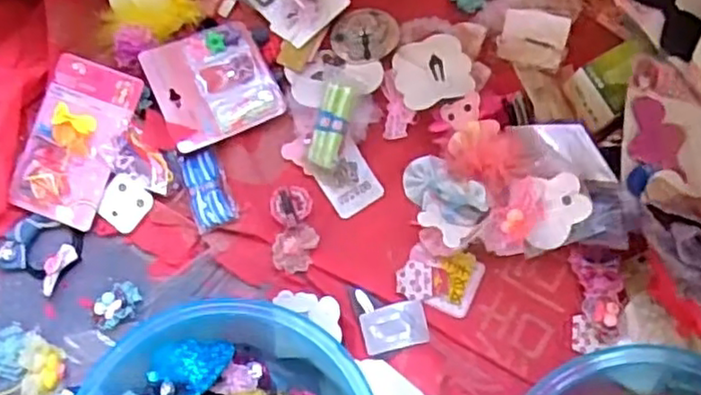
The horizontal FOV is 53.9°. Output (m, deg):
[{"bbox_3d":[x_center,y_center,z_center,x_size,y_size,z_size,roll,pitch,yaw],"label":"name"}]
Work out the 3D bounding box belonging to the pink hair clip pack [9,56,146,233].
[{"bbox_3d":[-0.232,-0.048,0.582,0.078,0.020,0.137,16,84,0],"label":"pink hair clip pack"}]

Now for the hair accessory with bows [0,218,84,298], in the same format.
[{"bbox_3d":[-0.261,0.045,0.586,0.057,0.016,0.058,31,80,6],"label":"hair accessory with bows"}]

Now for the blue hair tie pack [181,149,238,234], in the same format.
[{"bbox_3d":[-0.122,-0.007,0.590,0.035,0.013,0.067,-20,79,-4],"label":"blue hair tie pack"}]

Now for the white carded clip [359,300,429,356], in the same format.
[{"bbox_3d":[0.036,0.107,0.571,0.053,0.011,0.036,-13,79,-2],"label":"white carded clip"}]

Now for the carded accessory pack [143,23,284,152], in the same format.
[{"bbox_3d":[-0.121,-0.100,0.603,0.097,0.016,0.102,-25,79,-4],"label":"carded accessory pack"}]

